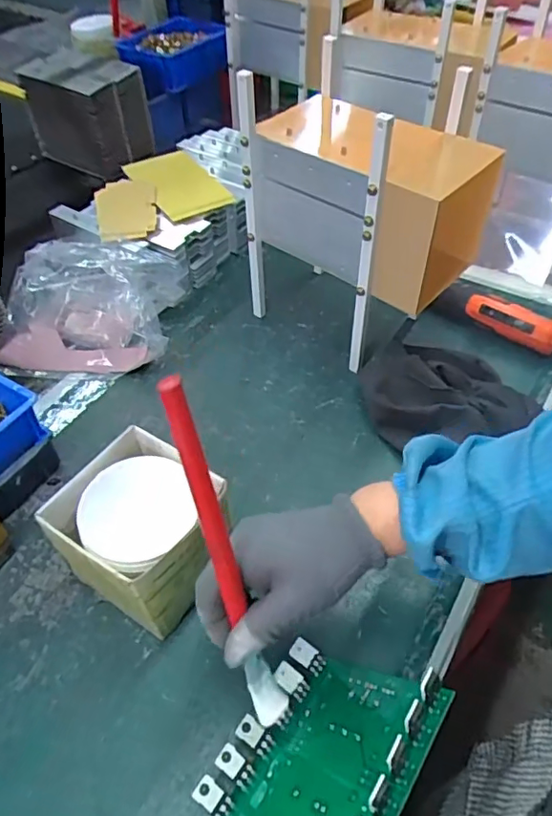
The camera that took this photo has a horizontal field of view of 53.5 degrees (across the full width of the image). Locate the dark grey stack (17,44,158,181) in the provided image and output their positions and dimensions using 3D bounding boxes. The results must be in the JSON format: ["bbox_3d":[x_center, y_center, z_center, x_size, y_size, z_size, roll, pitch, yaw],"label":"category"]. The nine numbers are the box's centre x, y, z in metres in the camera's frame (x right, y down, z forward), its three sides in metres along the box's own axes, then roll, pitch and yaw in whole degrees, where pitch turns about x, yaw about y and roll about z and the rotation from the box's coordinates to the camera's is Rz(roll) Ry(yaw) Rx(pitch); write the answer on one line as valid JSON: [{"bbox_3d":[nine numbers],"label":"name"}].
[{"bbox_3d":[-0.334,-0.527,0.985,0.213,0.154,0.124,26,53,23],"label":"dark grey stack"}]

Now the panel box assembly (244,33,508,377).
[{"bbox_3d":[0.092,-0.209,0.597,0.230,0.230,0.147,33,57,26],"label":"panel box assembly"}]

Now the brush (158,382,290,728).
[{"bbox_3d":[-0.028,0.105,0.336,0.021,0.281,0.025,-24,35,-19],"label":"brush"}]

